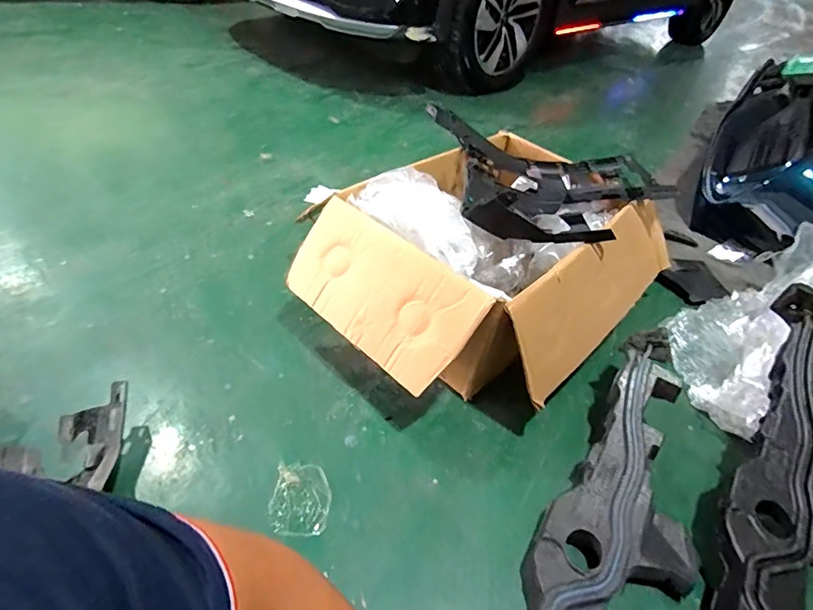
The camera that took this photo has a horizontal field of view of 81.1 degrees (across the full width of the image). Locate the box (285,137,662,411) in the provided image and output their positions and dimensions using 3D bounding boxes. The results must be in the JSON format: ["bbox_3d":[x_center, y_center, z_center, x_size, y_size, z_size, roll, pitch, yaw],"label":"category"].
[{"bbox_3d":[0.198,-0.109,1.118,0.592,0.252,0.791,35,48,29],"label":"box"}]

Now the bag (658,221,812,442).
[{"bbox_3d":[0.880,0.047,1.125,0.550,0.226,0.335,-16,48,-23],"label":"bag"}]

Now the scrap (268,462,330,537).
[{"bbox_3d":[-0.185,0.338,0.832,0.097,0.011,0.125,5,41,-3],"label":"scrap"}]

